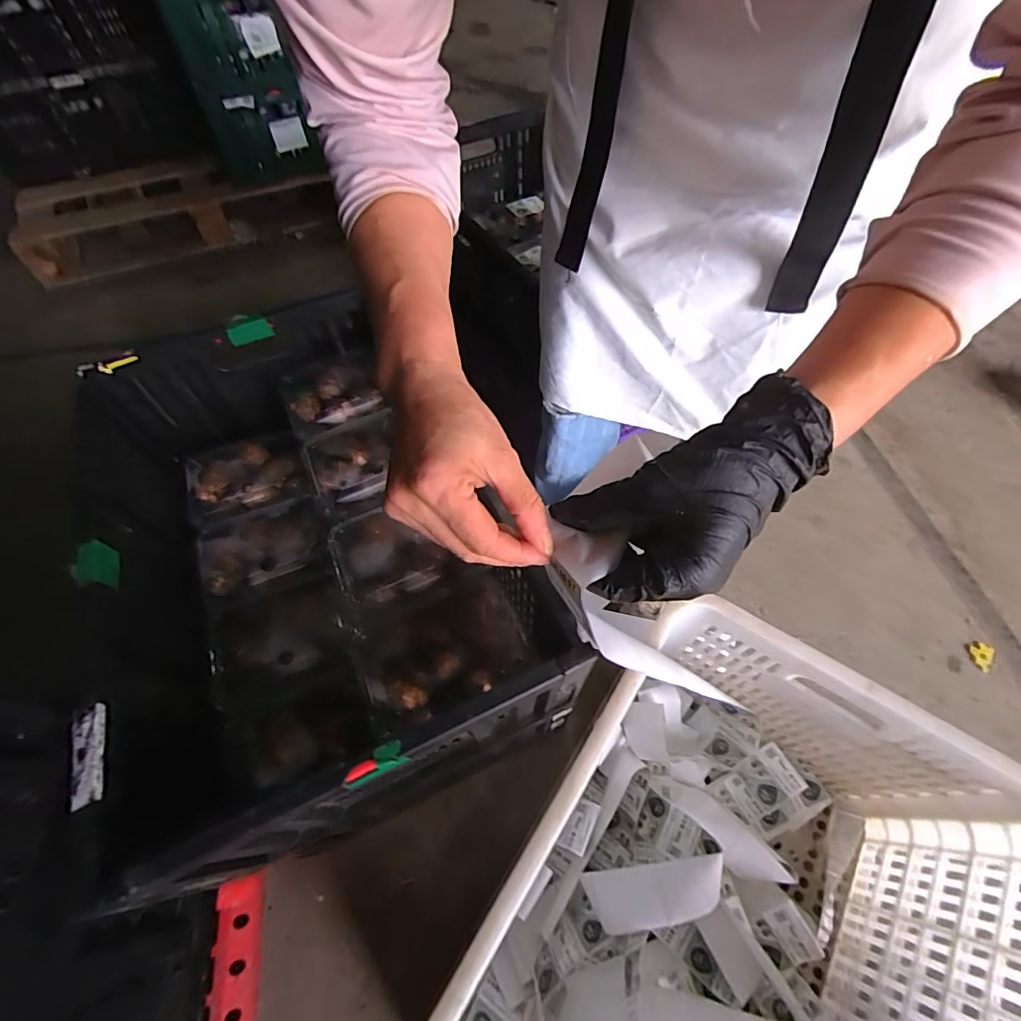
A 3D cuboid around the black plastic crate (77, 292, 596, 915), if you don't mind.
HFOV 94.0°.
[{"bbox_3d":[-0.230,0.020,0.557,0.405,0.170,0.580,-18,60,-10],"label":"black plastic crate"}]

